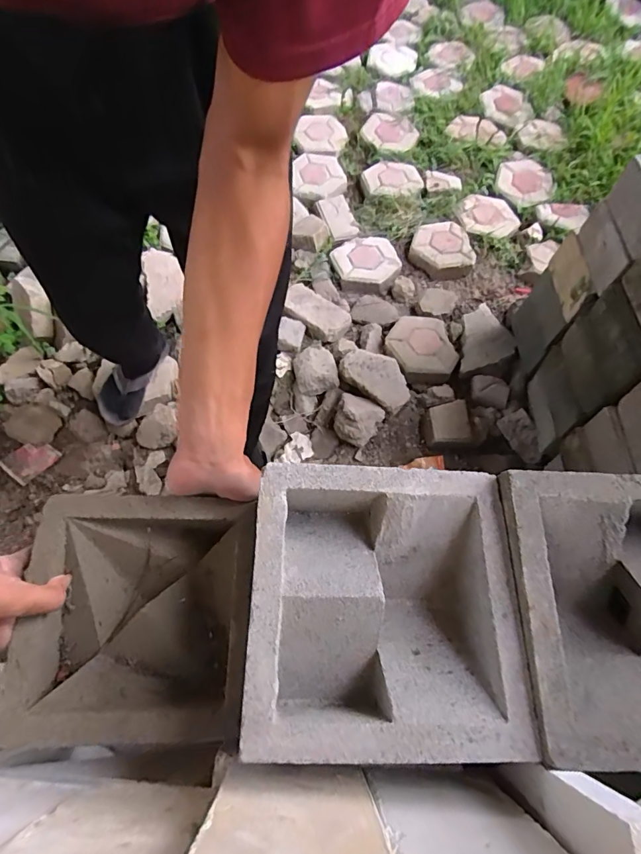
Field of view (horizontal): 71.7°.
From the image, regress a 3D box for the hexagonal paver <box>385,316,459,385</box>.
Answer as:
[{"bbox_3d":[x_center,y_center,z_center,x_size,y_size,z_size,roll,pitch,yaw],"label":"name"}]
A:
[{"bbox_3d":[0.272,-0.224,1.215,0.182,0.052,0.213,-10,65,-6],"label":"hexagonal paver"}]

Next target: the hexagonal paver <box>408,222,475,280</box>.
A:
[{"bbox_3d":[0.374,-0.552,1.378,0.175,0.048,0.188,-17,66,-9],"label":"hexagonal paver"}]

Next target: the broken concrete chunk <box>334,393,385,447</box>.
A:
[{"bbox_3d":[0.089,-0.017,1.117,0.117,0.082,0.124,1,65,-1],"label":"broken concrete chunk"}]

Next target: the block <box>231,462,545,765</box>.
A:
[{"bbox_3d":[0.044,0.135,0.350,0.202,0.076,0.201,1,65,-1],"label":"block"}]

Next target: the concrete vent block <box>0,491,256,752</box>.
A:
[{"bbox_3d":[-0.155,0.168,0.403,0.198,0.060,0.199,3,65,0],"label":"concrete vent block"}]

